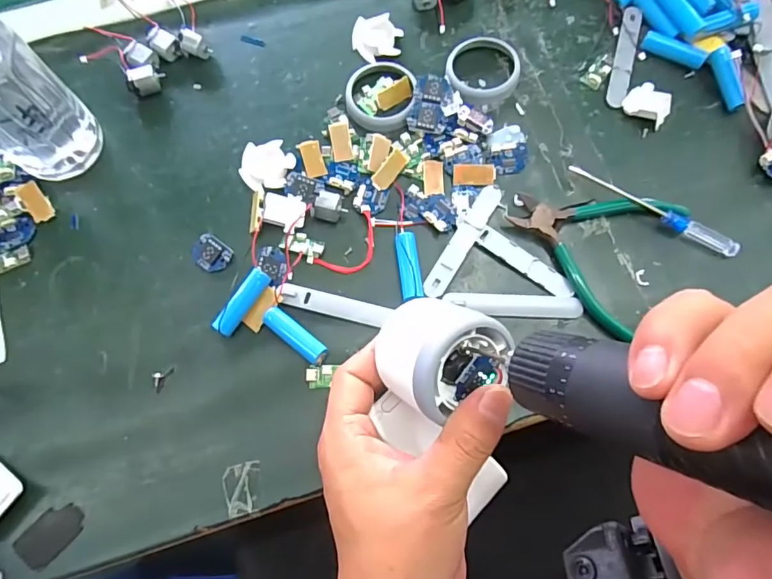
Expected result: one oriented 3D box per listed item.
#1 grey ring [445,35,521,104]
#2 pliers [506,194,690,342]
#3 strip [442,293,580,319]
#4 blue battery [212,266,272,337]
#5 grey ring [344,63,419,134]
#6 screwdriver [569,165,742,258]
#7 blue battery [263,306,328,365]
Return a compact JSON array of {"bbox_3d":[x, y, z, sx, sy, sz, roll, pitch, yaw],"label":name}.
[{"bbox_3d":[0.078,-0.176,0.389,0.057,0.011,0.054,0,74,1],"label":"grey ring"},{"bbox_3d":[0.140,-0.038,0.345,0.108,0.011,0.108,31,77,9],"label":"pliers"},{"bbox_3d":[0.088,0.011,0.335,0.092,0.005,0.017,2,74,2],"label":"strip"},{"bbox_3d":[-0.098,0.008,0.334,0.014,0.016,0.050,33,77,10],"label":"blue battery"},{"bbox_3d":[-0.004,-0.153,0.385,0.055,0.014,0.057,0,74,1],"label":"grey ring"},{"bbox_3d":[0.191,-0.057,0.353,0.127,0.014,0.012,27,77,9],"label":"screwdriver"},{"bbox_3d":[-0.061,0.030,0.326,0.050,0.012,0.014,37,78,11],"label":"blue battery"}]

